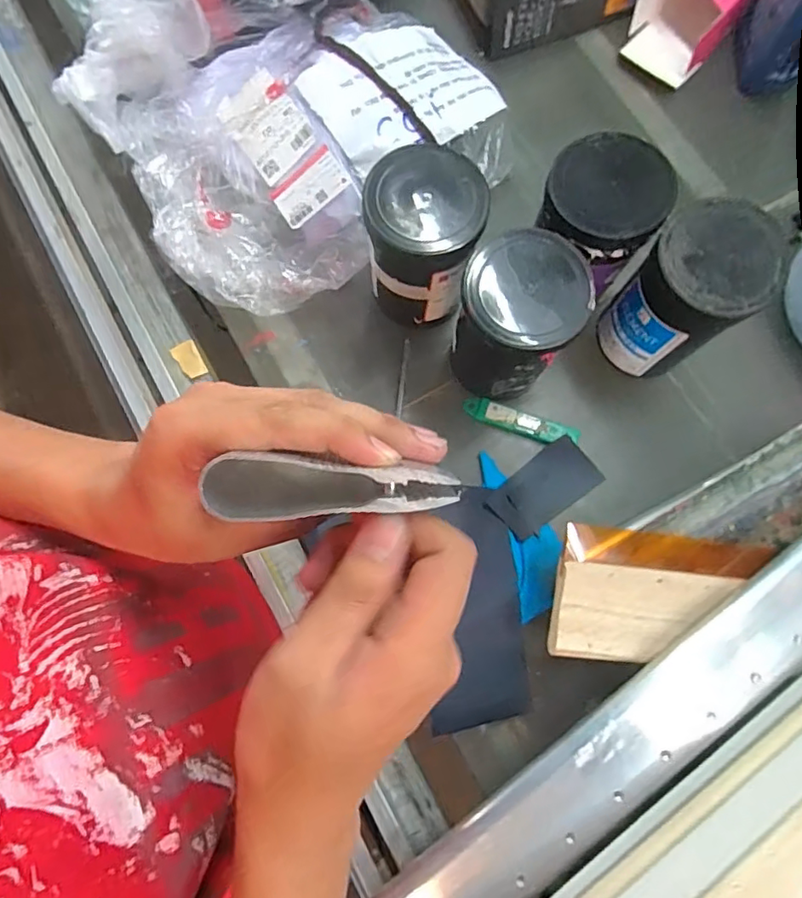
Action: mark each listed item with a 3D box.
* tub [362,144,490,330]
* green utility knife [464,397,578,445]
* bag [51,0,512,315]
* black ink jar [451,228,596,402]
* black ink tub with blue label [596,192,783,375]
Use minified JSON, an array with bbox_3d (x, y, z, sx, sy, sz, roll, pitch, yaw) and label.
[{"bbox_3d":[0.021,-0.203,0.544,0.104,0.150,0.101,0,77,-1],"label":"tub"},{"bbox_3d":[0.130,-0.029,0.590,0.126,0.012,0.023,18,78,3],"label":"green utility knife"},{"bbox_3d":[-0.108,-0.362,0.594,0.402,0.115,0.332,-36,80,-8],"label":"bag"},{"bbox_3d":[0.107,-0.117,0.525,0.103,0.155,0.105,0,77,-1],"label":"black ink jar"},{"bbox_3d":[0.271,-0.144,0.530,0.101,0.158,0.098,0,77,-1],"label":"black ink tub with blue label"}]

